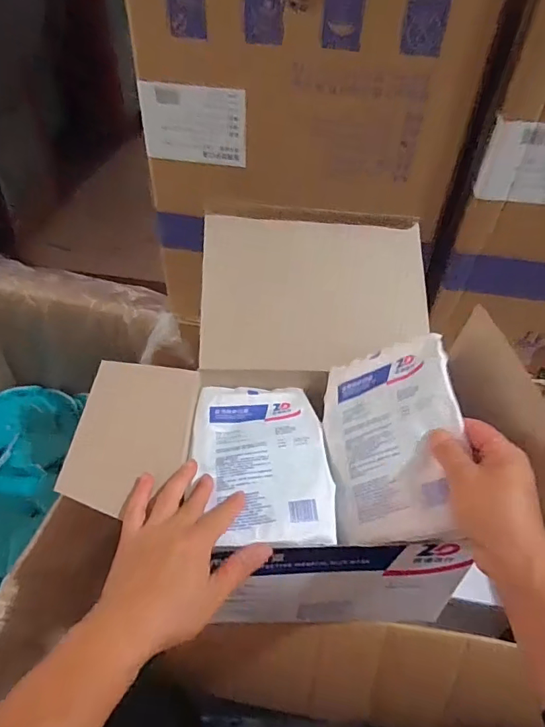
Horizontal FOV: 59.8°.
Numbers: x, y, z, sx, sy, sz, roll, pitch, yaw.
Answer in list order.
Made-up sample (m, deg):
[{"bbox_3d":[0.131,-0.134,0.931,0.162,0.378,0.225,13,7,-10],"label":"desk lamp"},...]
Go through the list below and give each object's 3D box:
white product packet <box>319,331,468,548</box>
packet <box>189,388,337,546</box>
[{"bbox_3d":[0.104,0.063,0.424,0.129,0.016,0.181,-23,51,33],"label":"white product packet"},{"bbox_3d":[-0.012,0.087,0.457,0.124,0.018,0.181,-2,46,-6],"label":"packet"}]

